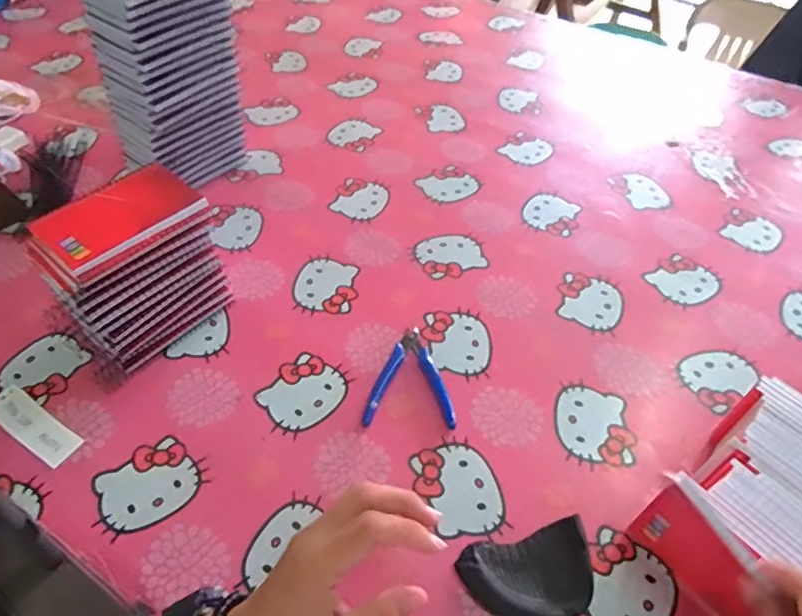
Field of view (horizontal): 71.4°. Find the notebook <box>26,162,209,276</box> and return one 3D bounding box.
[{"bbox_3d":[-0.254,-0.086,0.506,0.078,0.014,0.129,34,57,25],"label":"notebook"}]

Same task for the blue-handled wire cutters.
[{"bbox_3d":[0.009,0.067,0.550,0.084,0.008,0.110,2,49,0],"label":"blue-handled wire cutters"}]

